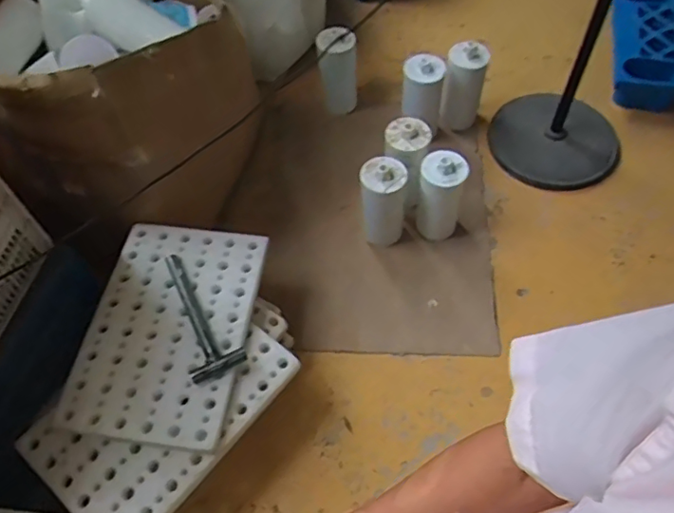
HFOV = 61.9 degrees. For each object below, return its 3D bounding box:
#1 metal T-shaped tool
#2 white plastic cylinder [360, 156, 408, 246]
[{"bbox_3d":[-0.335,0.131,1.294,0.119,0.030,0.330,-28,61,-14],"label":"metal T-shaped tool"},{"bbox_3d":[0.123,-0.144,1.508,0.128,0.237,0.102,2,58,3],"label":"white plastic cylinder"}]

